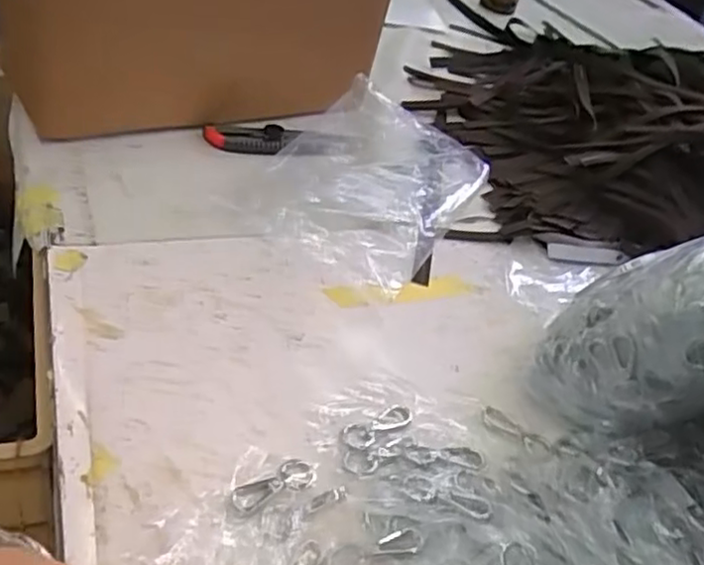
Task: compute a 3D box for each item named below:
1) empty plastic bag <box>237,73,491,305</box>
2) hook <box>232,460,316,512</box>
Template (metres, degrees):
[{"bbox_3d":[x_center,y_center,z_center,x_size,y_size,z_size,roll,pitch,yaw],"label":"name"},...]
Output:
[{"bbox_3d":[0.011,-0.102,0.684,0.194,0.041,0.261,28,43,14],"label":"empty plastic bag"},{"bbox_3d":[-0.048,0.128,0.434,0.057,0.007,0.021,-15,50,-30],"label":"hook"}]

